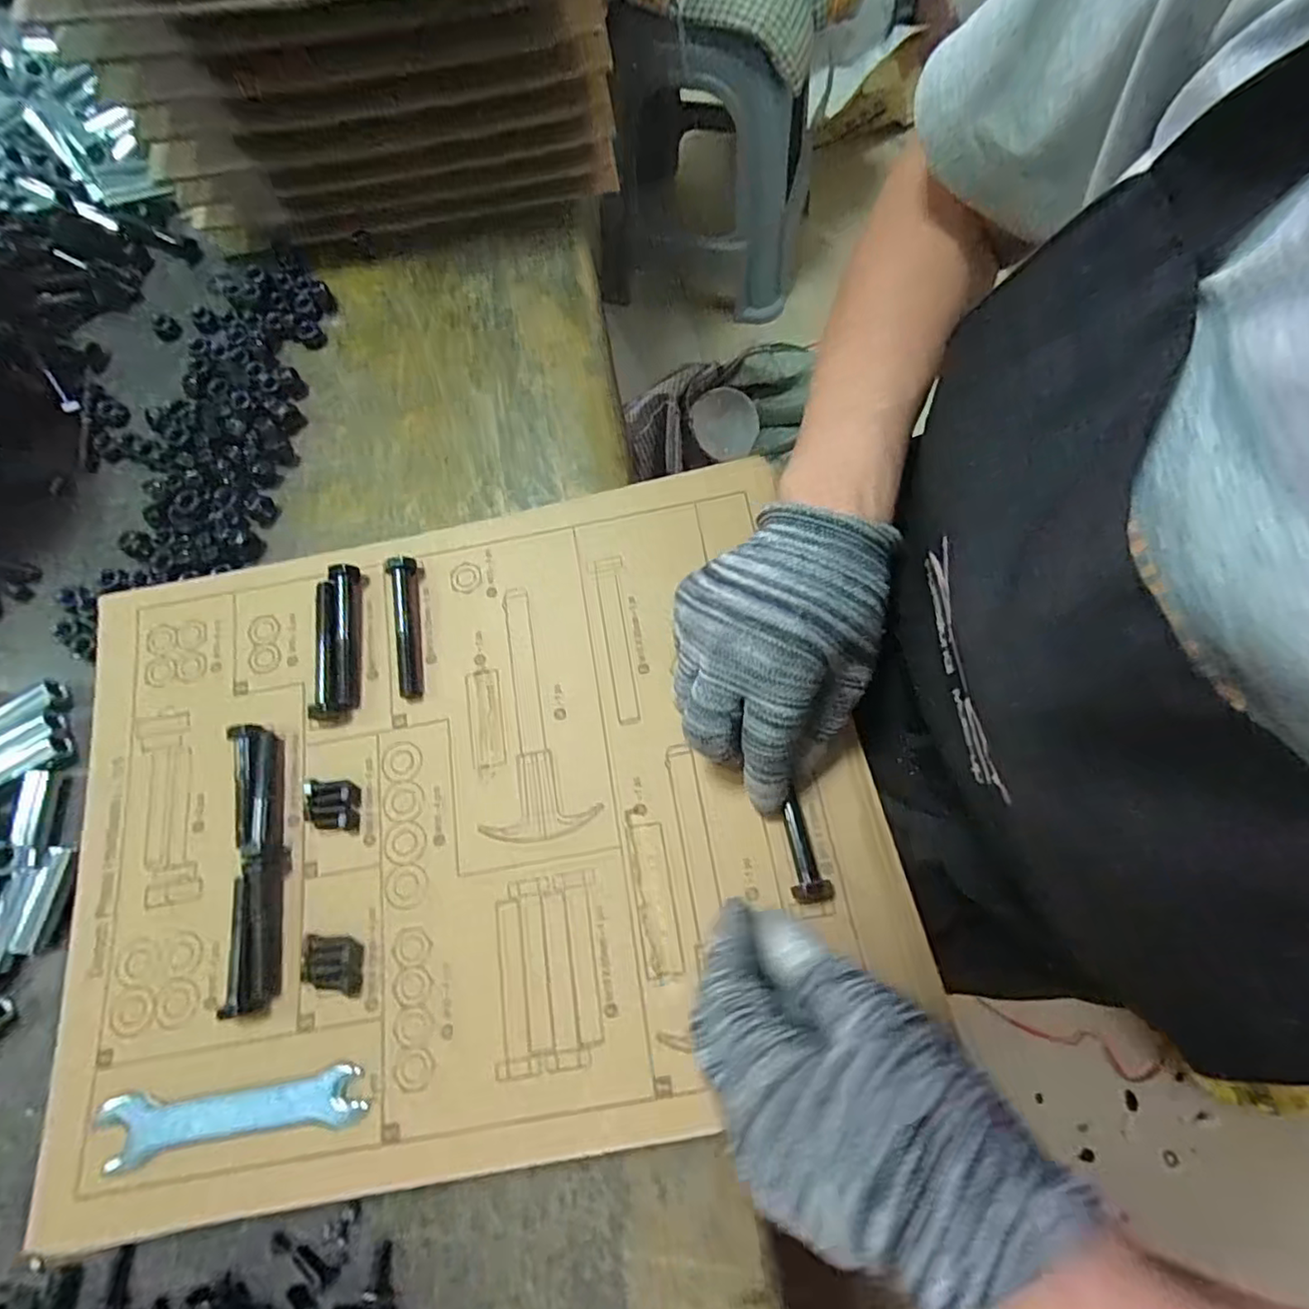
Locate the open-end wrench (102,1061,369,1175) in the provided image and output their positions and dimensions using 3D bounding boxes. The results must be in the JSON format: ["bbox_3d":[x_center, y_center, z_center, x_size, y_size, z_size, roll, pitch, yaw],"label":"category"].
[{"bbox_3d":[-0.182,0.196,0.272,0.117,0.005,0.026,-11,71,-1],"label":"open-end wrench"}]

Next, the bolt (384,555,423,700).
[{"bbox_3d":[-0.131,-0.014,0.337,0.015,0.013,0.074,-7,83,0],"label":"bolt"}]

